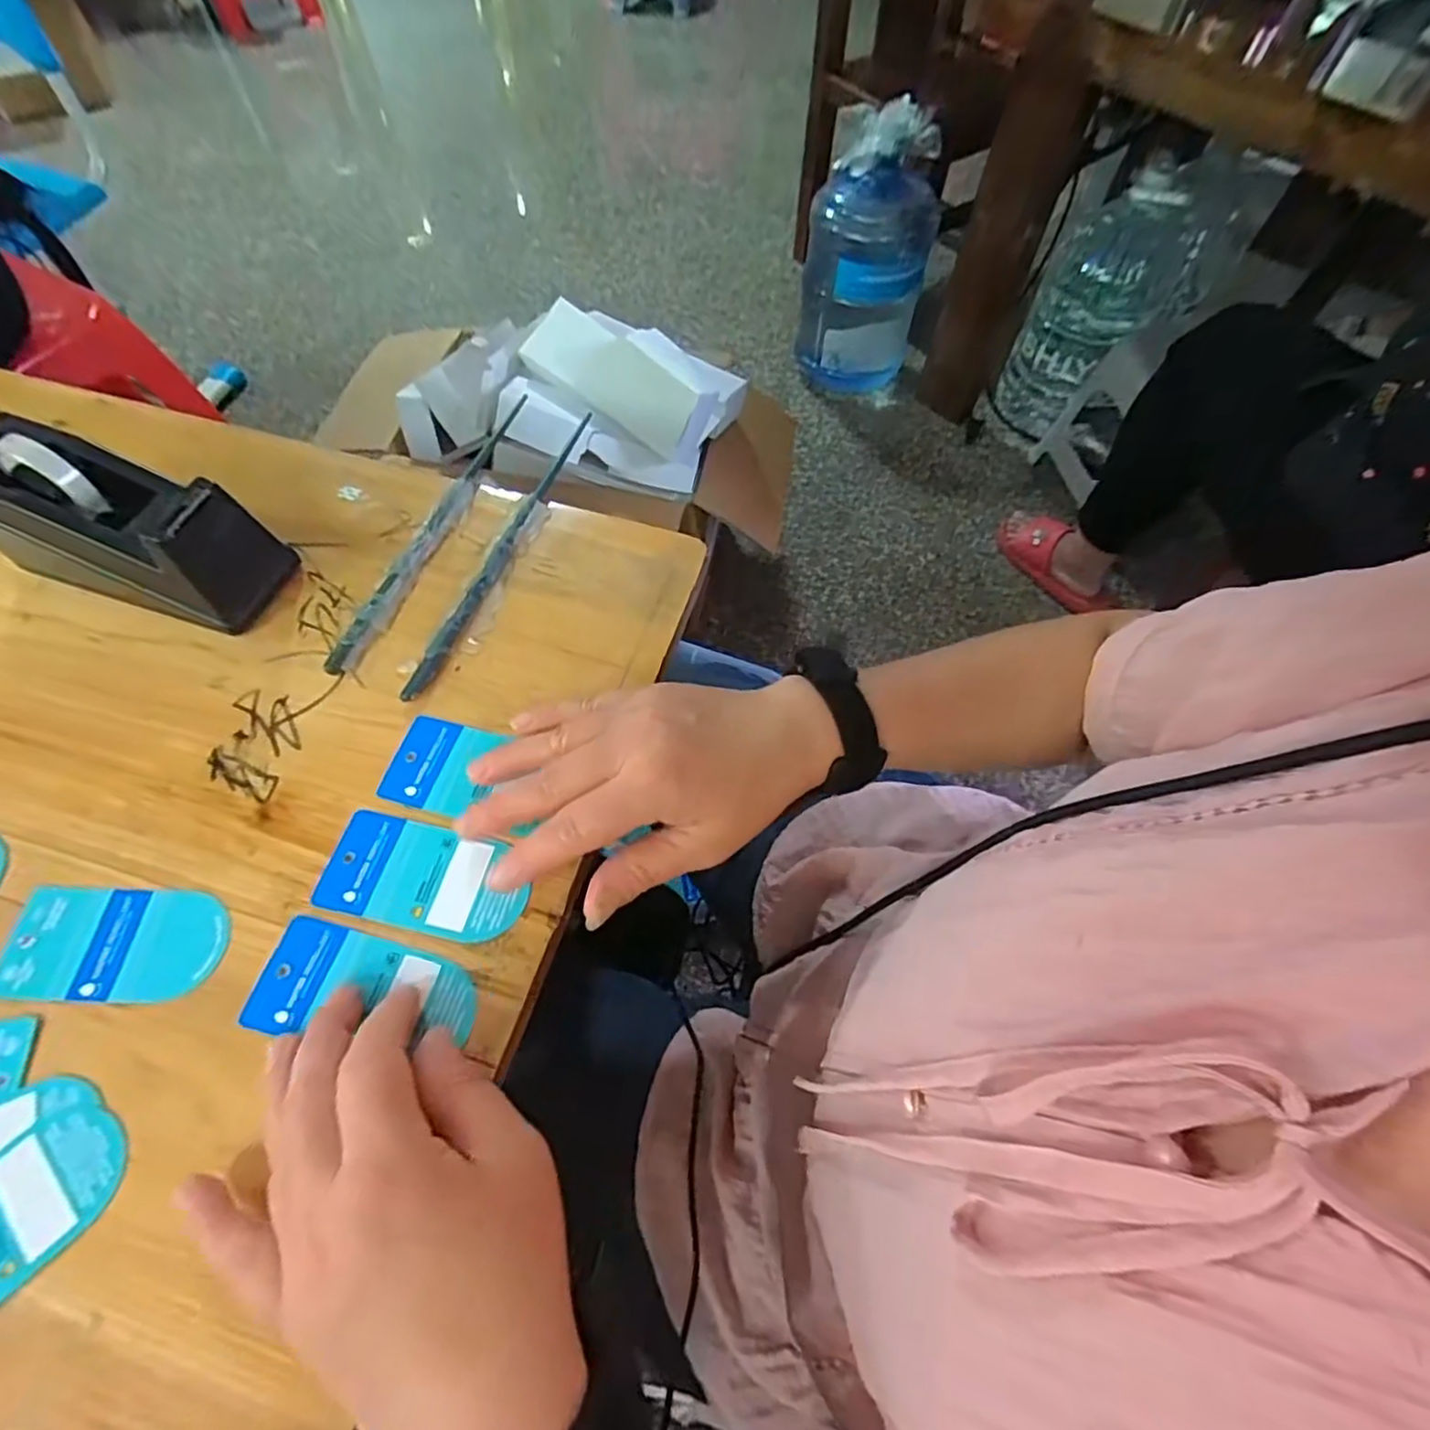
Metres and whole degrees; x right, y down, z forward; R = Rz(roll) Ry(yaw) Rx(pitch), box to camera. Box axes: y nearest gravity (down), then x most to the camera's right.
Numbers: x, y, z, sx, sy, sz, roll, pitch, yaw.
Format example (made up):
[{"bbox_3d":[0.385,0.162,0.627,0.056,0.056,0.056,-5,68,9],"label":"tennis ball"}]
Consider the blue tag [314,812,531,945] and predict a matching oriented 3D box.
[{"bbox_3d":[-0.132,0.074,0.307,0.093,0.004,0.046,11,62,6],"label":"blue tag"}]

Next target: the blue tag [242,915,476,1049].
[{"bbox_3d":[-0.148,0.118,0.284,0.094,0.005,0.045,12,64,4],"label":"blue tag"}]

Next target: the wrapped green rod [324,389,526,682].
[{"bbox_3d":[-0.169,-0.116,0.404,0.019,0.008,0.218,16,63,8],"label":"wrapped green rod"}]

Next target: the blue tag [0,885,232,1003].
[{"bbox_3d":[-0.263,0.099,0.292,0.094,0.004,0.046,2,62,1],"label":"blue tag"}]

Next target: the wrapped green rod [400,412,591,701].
[{"bbox_3d":[-0.118,-0.101,0.398,0.021,0.008,0.221,18,63,9],"label":"wrapped green rod"}]

